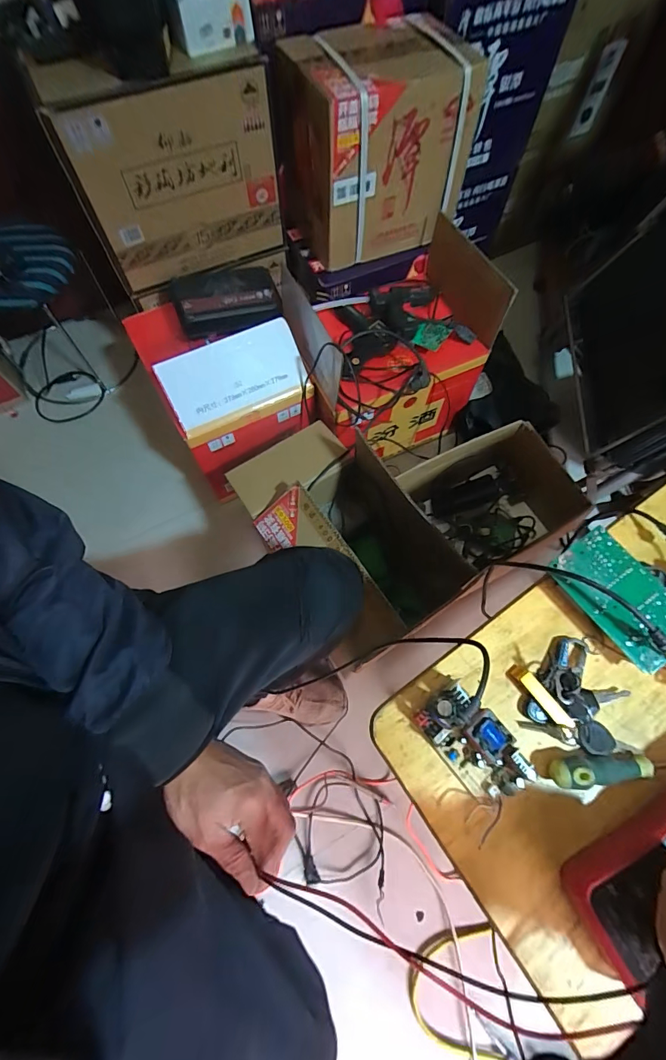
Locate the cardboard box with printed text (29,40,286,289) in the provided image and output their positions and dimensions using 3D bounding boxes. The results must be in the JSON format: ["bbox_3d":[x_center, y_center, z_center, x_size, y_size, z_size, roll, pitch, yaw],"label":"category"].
[{"bbox_3d":[-0.286,-0.663,0.783,0.362,0.299,0.135,-12,68,-4],"label":"cardboard box with printed text"}]

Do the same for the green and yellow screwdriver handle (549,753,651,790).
[{"bbox_3d":[0.227,0.203,0.346,0.085,0.023,0.023,-2,68,0],"label":"green and yellow screwdriver handle"}]

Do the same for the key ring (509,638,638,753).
[{"bbox_3d":[0.217,0.149,0.371,0.094,0.024,0.098,0,68,0],"label":"key ring"}]

